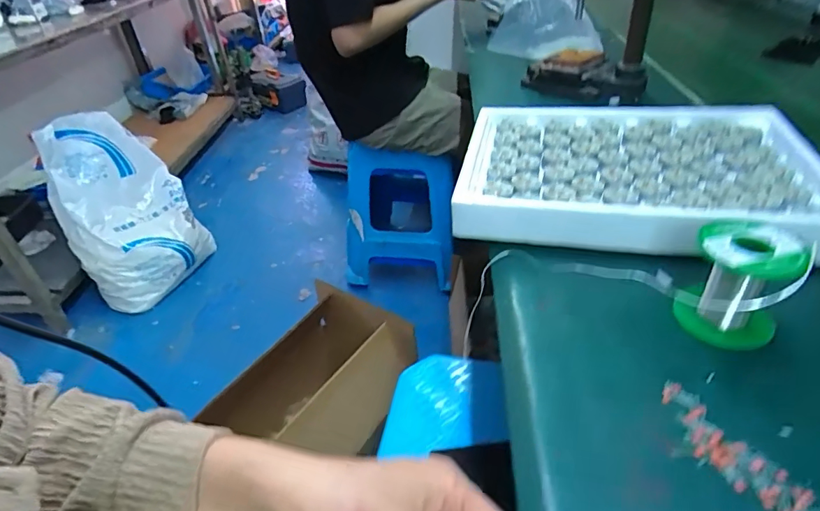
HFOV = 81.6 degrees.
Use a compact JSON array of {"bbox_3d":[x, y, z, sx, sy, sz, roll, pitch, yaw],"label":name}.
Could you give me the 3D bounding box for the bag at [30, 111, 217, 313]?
[{"bbox_3d":[-0.892,-0.149,1.520,0.380,0.523,0.318,-24,42,-24],"label":"bag"}]

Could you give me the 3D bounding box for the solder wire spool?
[{"bbox_3d":[0.246,0.021,0.359,0.064,0.077,0.064,-3,38,2],"label":"solder wire spool"}]

